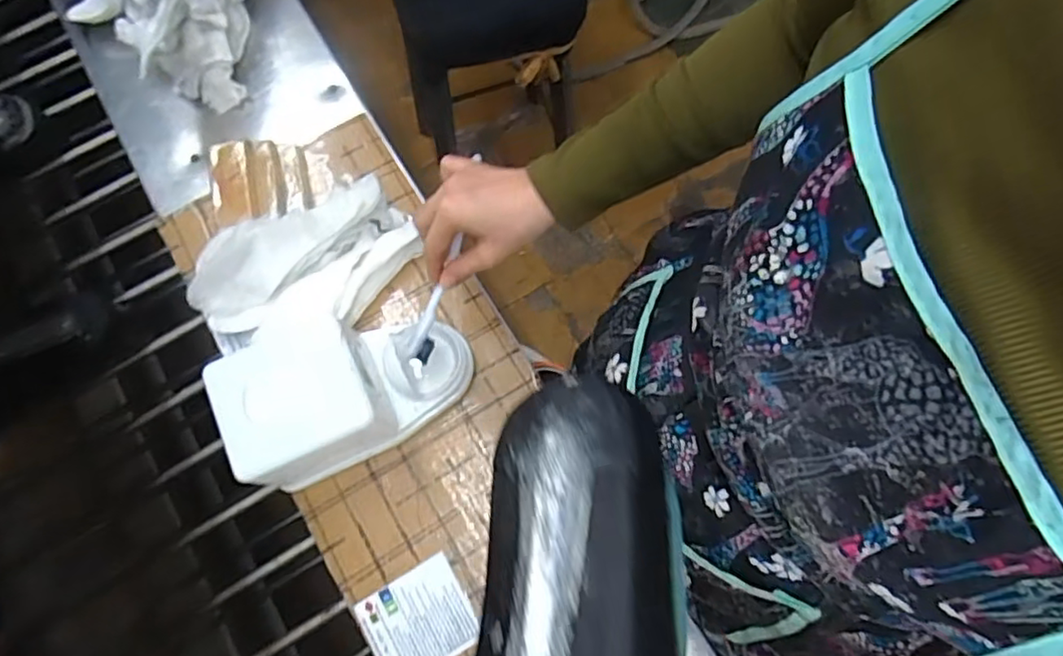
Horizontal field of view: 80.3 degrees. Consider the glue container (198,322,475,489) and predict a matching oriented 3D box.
[{"bbox_3d":[-0.145,0.047,0.510,0.184,0.092,0.104,-26,76,-5],"label":"glue container"}]

